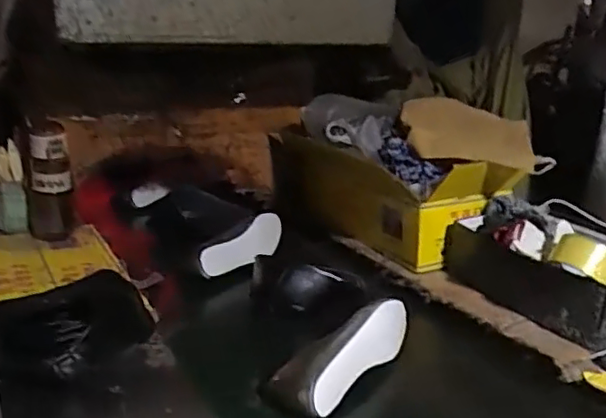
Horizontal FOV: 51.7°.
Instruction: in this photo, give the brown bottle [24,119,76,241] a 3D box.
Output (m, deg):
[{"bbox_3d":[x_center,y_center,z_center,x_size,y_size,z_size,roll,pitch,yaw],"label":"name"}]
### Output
[{"bbox_3d":[-0.469,-0.043,1.154,0.082,0.218,0.079,-8,19,-21],"label":"brown bottle"}]

